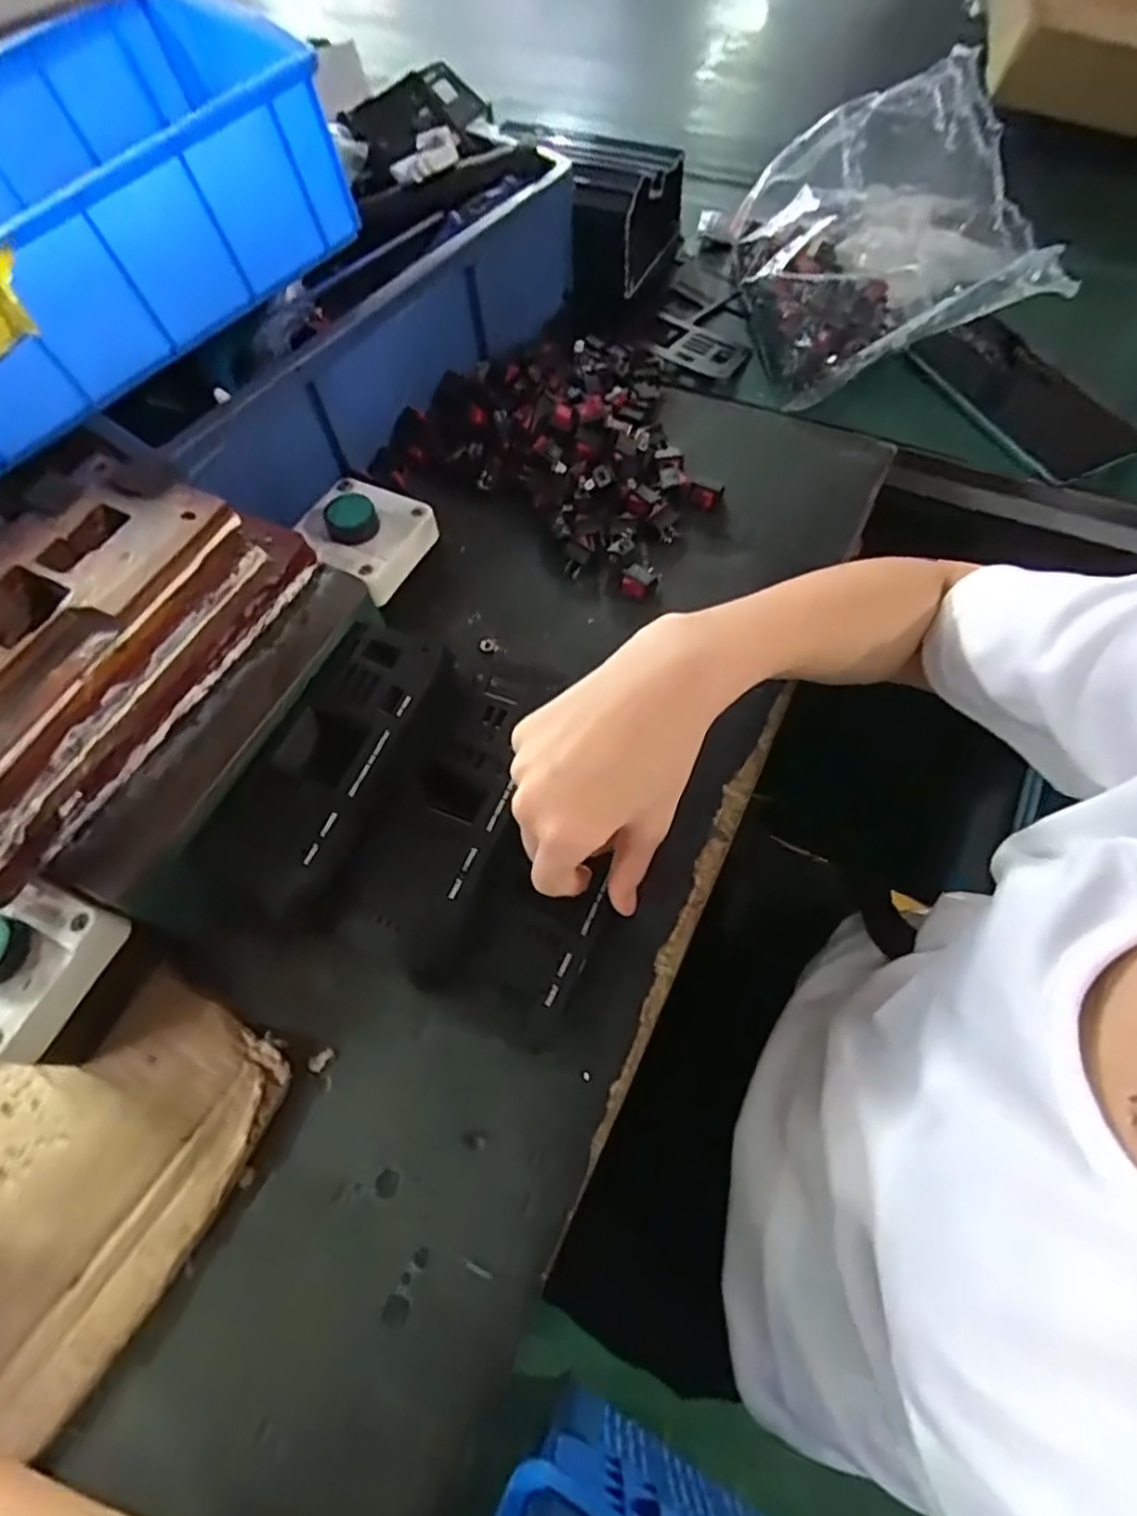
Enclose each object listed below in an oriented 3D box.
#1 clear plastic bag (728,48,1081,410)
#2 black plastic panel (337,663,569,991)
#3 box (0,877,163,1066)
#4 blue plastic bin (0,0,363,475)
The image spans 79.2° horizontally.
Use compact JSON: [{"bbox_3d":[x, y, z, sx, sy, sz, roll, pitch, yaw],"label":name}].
[{"bbox_3d":[0.237,-0.386,0.500,0.197,0.102,0.218,-5,63,0],"label":"clear plastic bag"},{"bbox_3d":[-0.055,0.023,0.336,0.056,0.028,0.158,24,64,-3],"label":"black plastic panel"},{"bbox_3d":[-0.240,0.092,0.305,0.071,0.058,0.066,17,65,11],"label":"box"},{"bbox_3d":[-0.289,-0.313,0.394,0.275,0.090,0.199,-39,68,-16],"label":"blue plastic bin"}]

